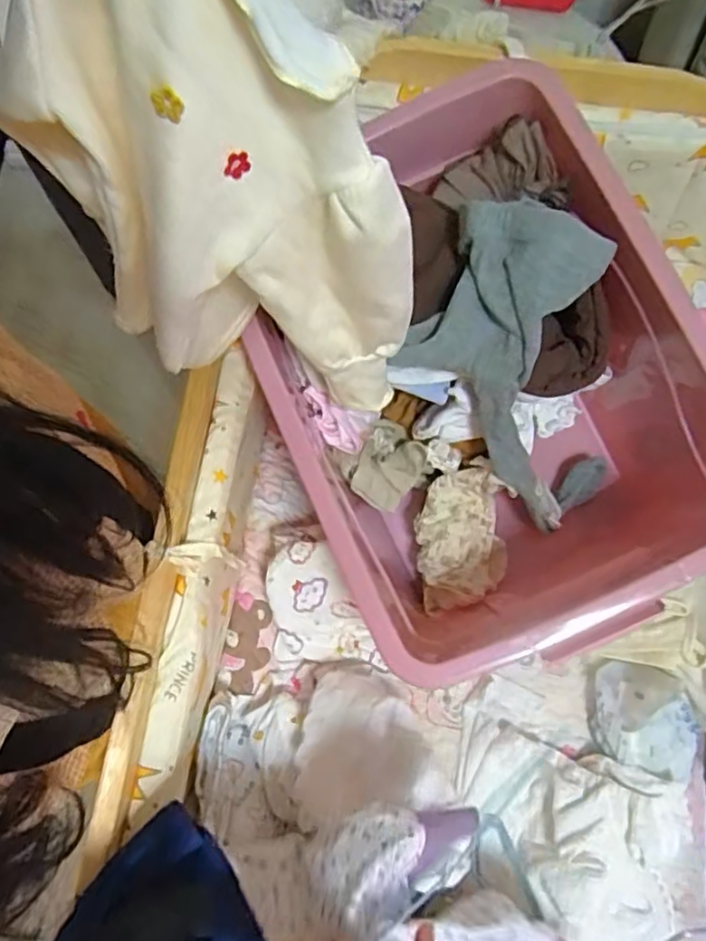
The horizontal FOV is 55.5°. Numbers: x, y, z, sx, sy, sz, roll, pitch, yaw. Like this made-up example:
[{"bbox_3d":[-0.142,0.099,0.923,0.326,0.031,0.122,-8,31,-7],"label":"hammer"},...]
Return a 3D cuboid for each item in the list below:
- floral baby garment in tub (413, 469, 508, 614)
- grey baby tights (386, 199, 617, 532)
[{"bbox_3d":[0.116,0.071,0.694,0.097,0.080,0.132,-6,73,-2],"label":"floral baby garment in tub"},{"bbox_3d":[0.129,-0.069,0.601,0.175,0.319,0.068,-9,33,-3],"label":"grey baby tights"}]

